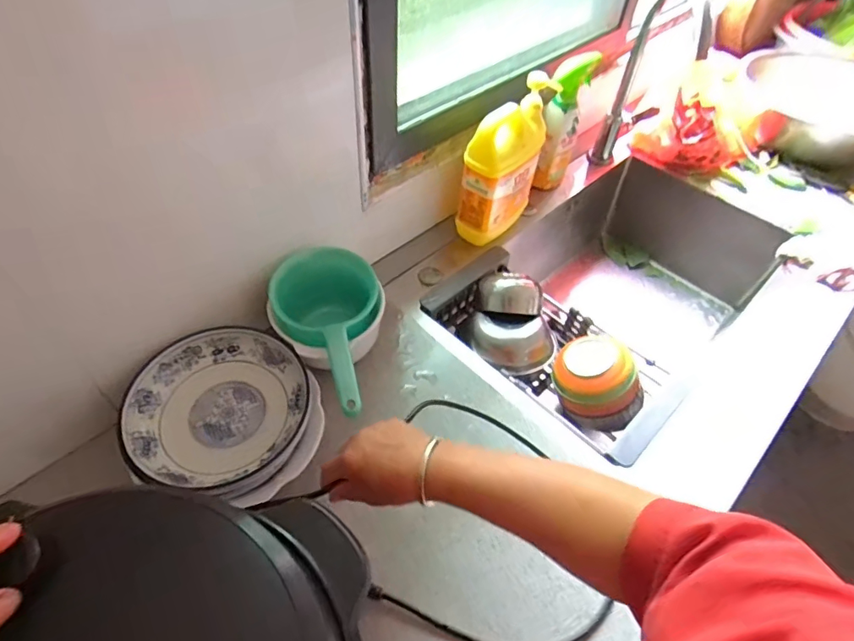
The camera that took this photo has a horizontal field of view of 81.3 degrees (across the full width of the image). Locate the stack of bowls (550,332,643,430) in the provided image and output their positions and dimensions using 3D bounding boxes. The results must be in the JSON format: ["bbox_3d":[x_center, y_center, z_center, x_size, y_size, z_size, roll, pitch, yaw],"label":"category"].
[{"bbox_3d":[0.249,0.084,0.717,0.130,0.091,0.100,40,59,23],"label":"stack of bowls"}]

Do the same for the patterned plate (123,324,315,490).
[{"bbox_3d":[-0.240,0.095,0.580,0.193,0.036,0.184,2,52,-3],"label":"patterned plate"}]

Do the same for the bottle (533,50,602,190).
[{"bbox_3d":[0.239,-0.343,0.881,0.081,0.219,0.061,4,52,-1],"label":"bottle"}]

